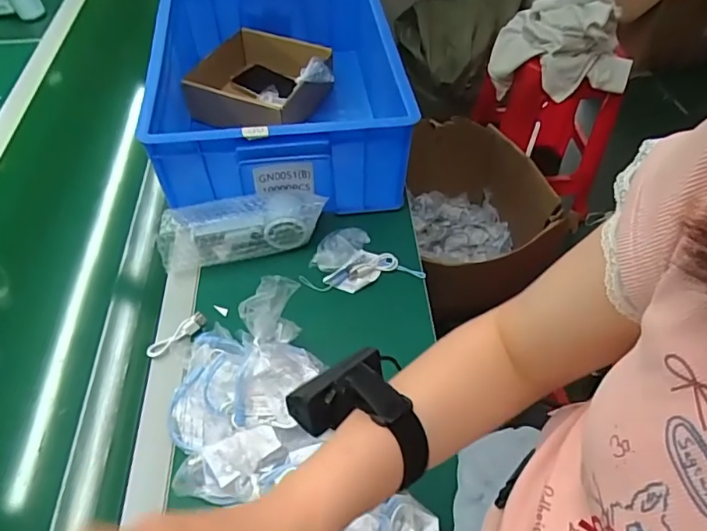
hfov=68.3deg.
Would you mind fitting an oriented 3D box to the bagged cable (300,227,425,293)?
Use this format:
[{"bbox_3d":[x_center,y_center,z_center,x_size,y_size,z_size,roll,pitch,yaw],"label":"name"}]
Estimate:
[{"bbox_3d":[0.004,-0.012,0.707,0.151,0.025,0.091,-13,52,-11],"label":"bagged cable"}]

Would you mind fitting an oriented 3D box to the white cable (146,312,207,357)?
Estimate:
[{"bbox_3d":[-0.213,0.083,0.629,0.077,0.012,0.020,-37,60,-26],"label":"white cable"}]

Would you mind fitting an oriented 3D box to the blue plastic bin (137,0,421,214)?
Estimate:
[{"bbox_3d":[-0.115,-0.290,0.825,0.348,0.165,0.460,-7,51,-6],"label":"blue plastic bin"}]

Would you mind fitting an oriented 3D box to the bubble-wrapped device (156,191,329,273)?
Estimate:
[{"bbox_3d":[-0.149,-0.056,0.699,0.213,0.064,0.074,-11,52,-9],"label":"bubble-wrapped device"}]

